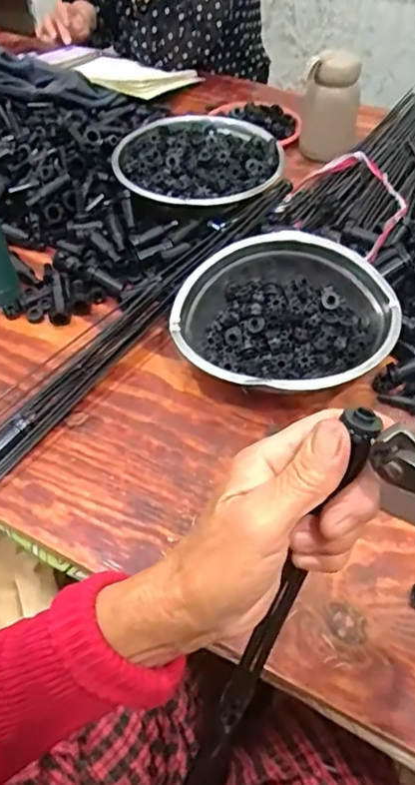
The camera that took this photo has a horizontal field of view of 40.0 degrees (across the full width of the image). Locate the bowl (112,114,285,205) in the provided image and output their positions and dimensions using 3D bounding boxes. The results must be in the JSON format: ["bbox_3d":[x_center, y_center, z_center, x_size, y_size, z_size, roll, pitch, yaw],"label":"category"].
[{"bbox_3d":[-0.013,-0.310,0.775,0.215,0.041,0.217,-1,48,-4],"label":"bowl"}]

